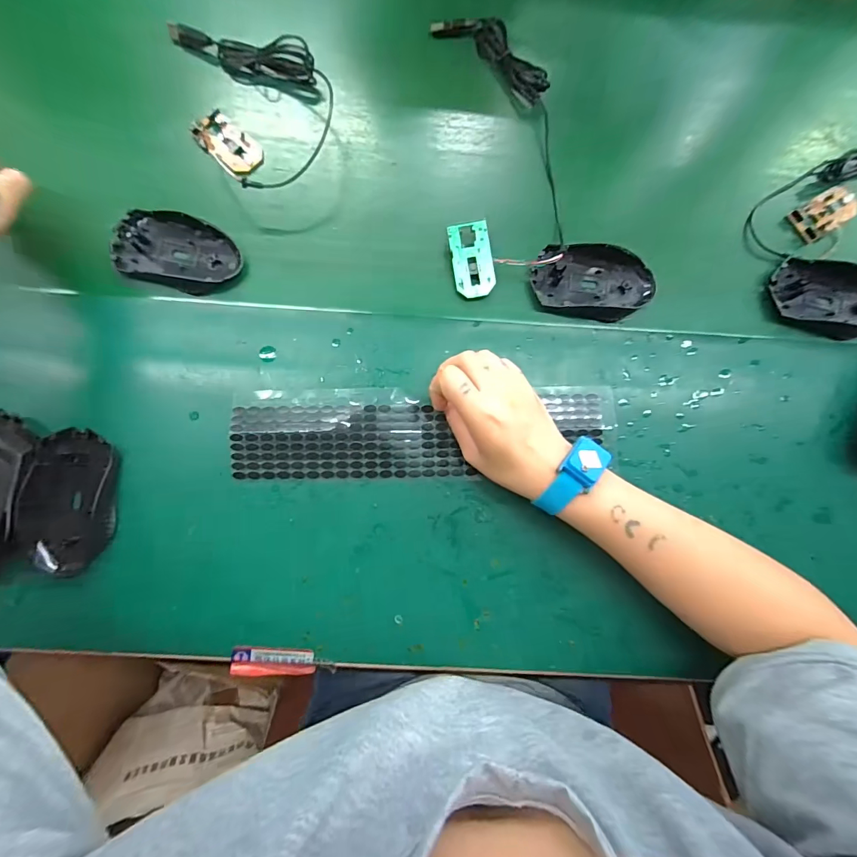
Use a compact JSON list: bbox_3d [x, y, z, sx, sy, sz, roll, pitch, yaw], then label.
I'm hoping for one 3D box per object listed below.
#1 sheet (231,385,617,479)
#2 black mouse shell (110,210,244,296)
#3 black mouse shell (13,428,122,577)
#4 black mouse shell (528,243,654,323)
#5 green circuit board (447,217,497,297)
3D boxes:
[{"bbox_3d":[0.000,0.001,0.346,0.326,0.008,0.081,-4,83,-4],"label":"sheet"},{"bbox_3d":[-0.228,-0.160,0.359,0.109,0.017,0.062,15,83,1],"label":"black mouse shell"},{"bbox_3d":[-0.288,0.058,0.322,0.064,0.019,0.111,6,83,0],"label":"black mouse shell"},{"bbox_3d":[0.153,-0.141,0.369,0.110,0.032,0.067,10,83,0],"label":"black mouse shell"},{"bbox_3d":[0.040,-0.155,0.368,0.037,0.012,0.067,-10,83,-2],"label":"green circuit board"}]

